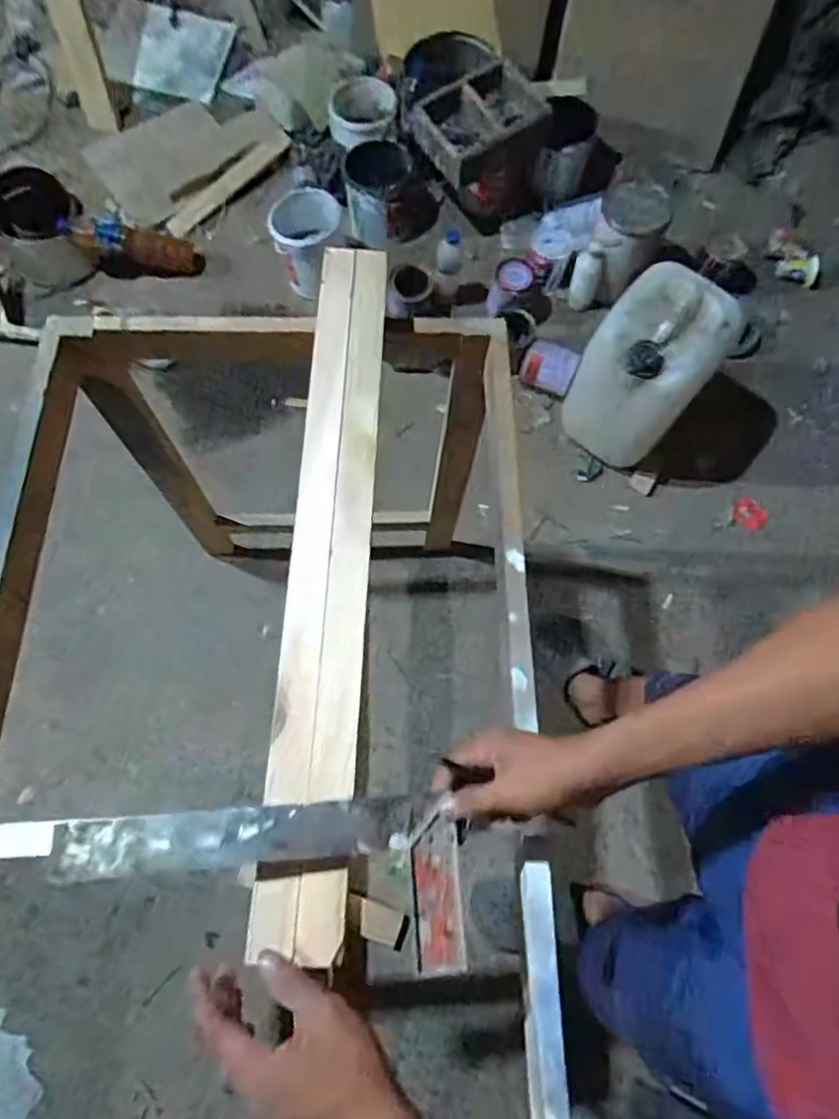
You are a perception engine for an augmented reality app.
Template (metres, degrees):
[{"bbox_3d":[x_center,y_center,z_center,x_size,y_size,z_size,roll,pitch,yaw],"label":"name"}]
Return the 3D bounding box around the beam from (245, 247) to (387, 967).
[{"bbox_3d":[-0.083,-0.027,0.604,0.083,0.038,0.722,2,71,-1],"label":"beam"}]

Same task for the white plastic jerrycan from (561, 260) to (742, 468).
[{"bbox_3d":[0.492,-0.414,1.372,0.238,0.351,0.260,34,73,10],"label":"white plastic jerrycan"}]

